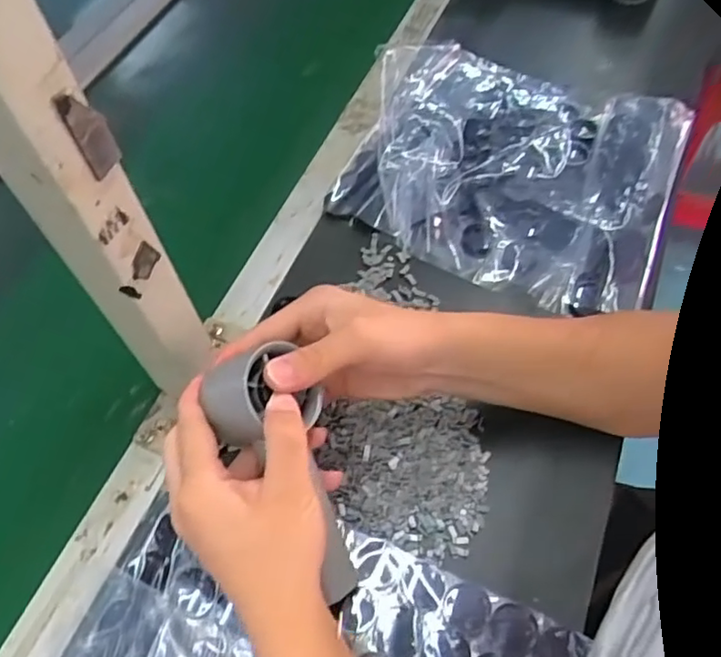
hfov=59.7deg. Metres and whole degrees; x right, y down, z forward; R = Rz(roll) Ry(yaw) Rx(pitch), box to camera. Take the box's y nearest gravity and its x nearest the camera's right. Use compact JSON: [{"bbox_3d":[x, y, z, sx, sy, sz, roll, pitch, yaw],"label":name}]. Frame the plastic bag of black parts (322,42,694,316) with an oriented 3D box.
[{"bbox_3d":[0.141,-0.161,0.615,0.302,0.038,0.264,20,61,16],"label":"plastic bag of black parts"}]

